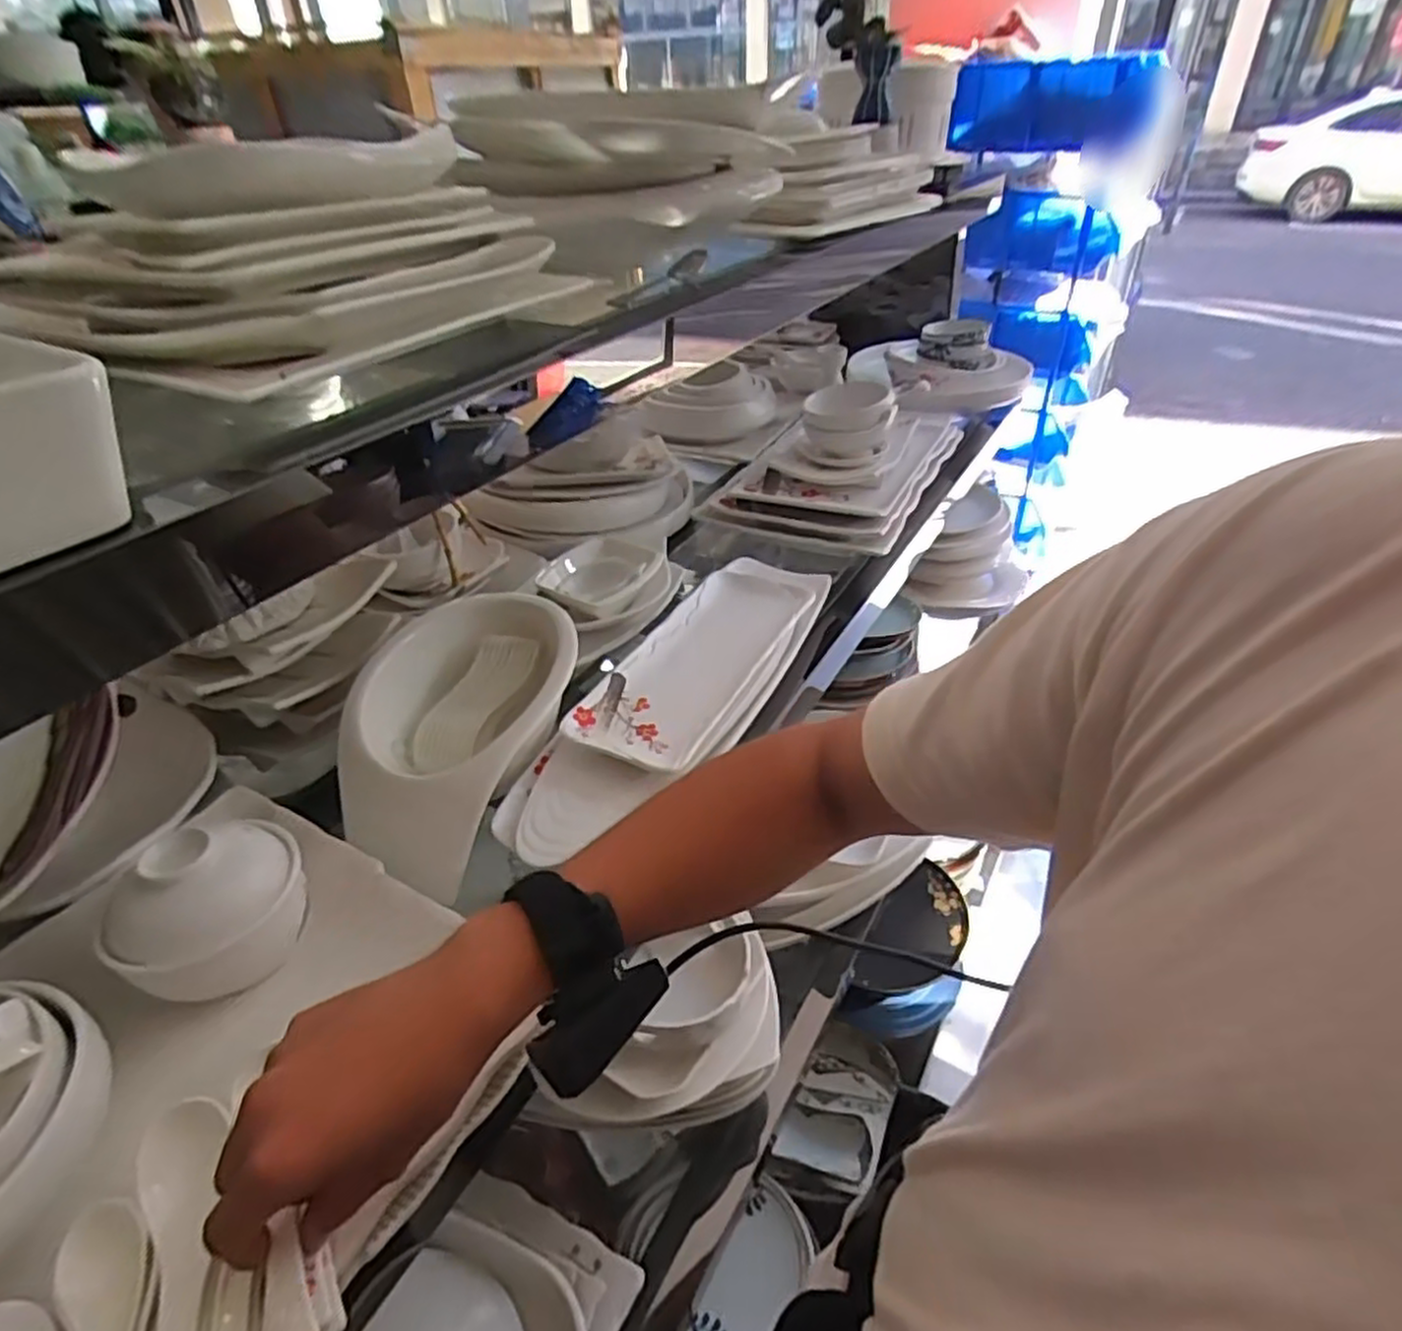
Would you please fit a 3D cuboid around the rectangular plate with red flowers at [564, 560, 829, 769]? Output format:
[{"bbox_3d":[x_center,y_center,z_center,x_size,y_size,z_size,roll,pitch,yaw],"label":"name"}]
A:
[{"bbox_3d":[0.014,-0.015,0.735,0.128,0.034,0.357,15,40,21],"label":"rectangular plate with red flowers"}]

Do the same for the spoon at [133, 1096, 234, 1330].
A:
[{"bbox_3d":[-0.220,0.256,0.321,0.034,0.028,0.131,-15,39,-17],"label":"spoon"}]

